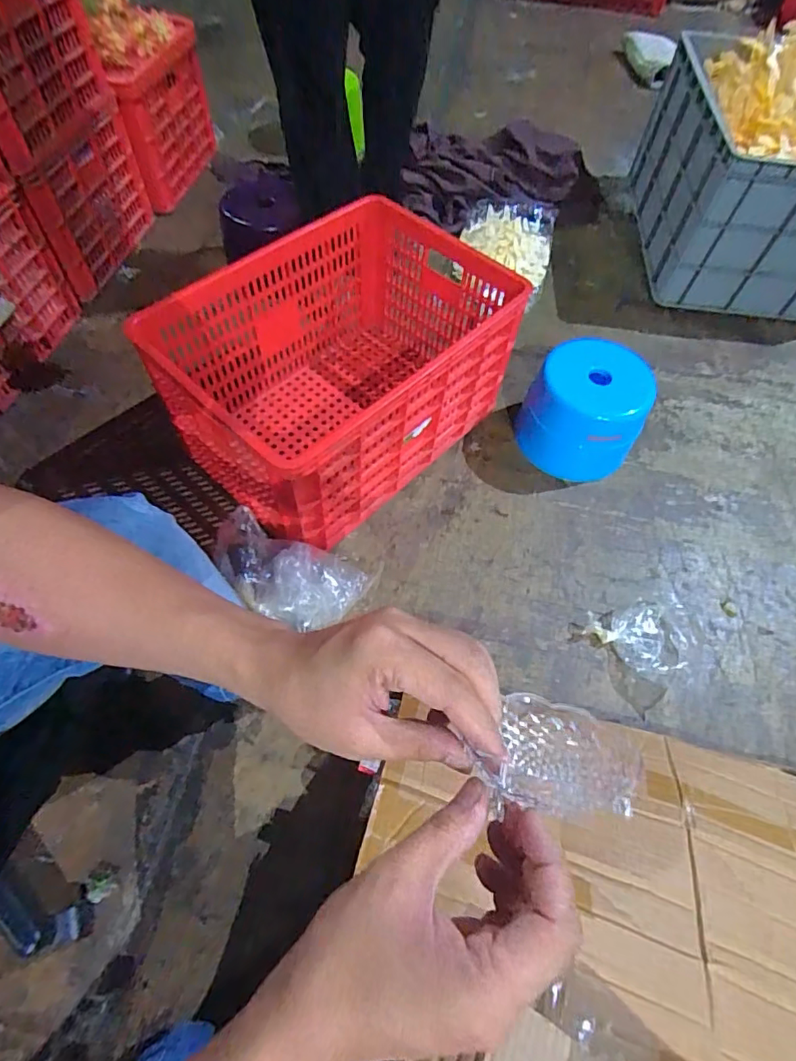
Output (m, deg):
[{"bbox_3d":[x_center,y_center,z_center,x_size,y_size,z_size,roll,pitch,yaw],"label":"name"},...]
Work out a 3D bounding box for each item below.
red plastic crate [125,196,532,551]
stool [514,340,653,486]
[{"bbox_3d":[-0.115,-0.325,1.051,0.460,0.321,0.621,41,66,19],"label":"red plastic crate"},{"bbox_3d":[0.389,-0.250,1.107,0.245,0.190,0.218,36,65,17],"label":"stool"}]

